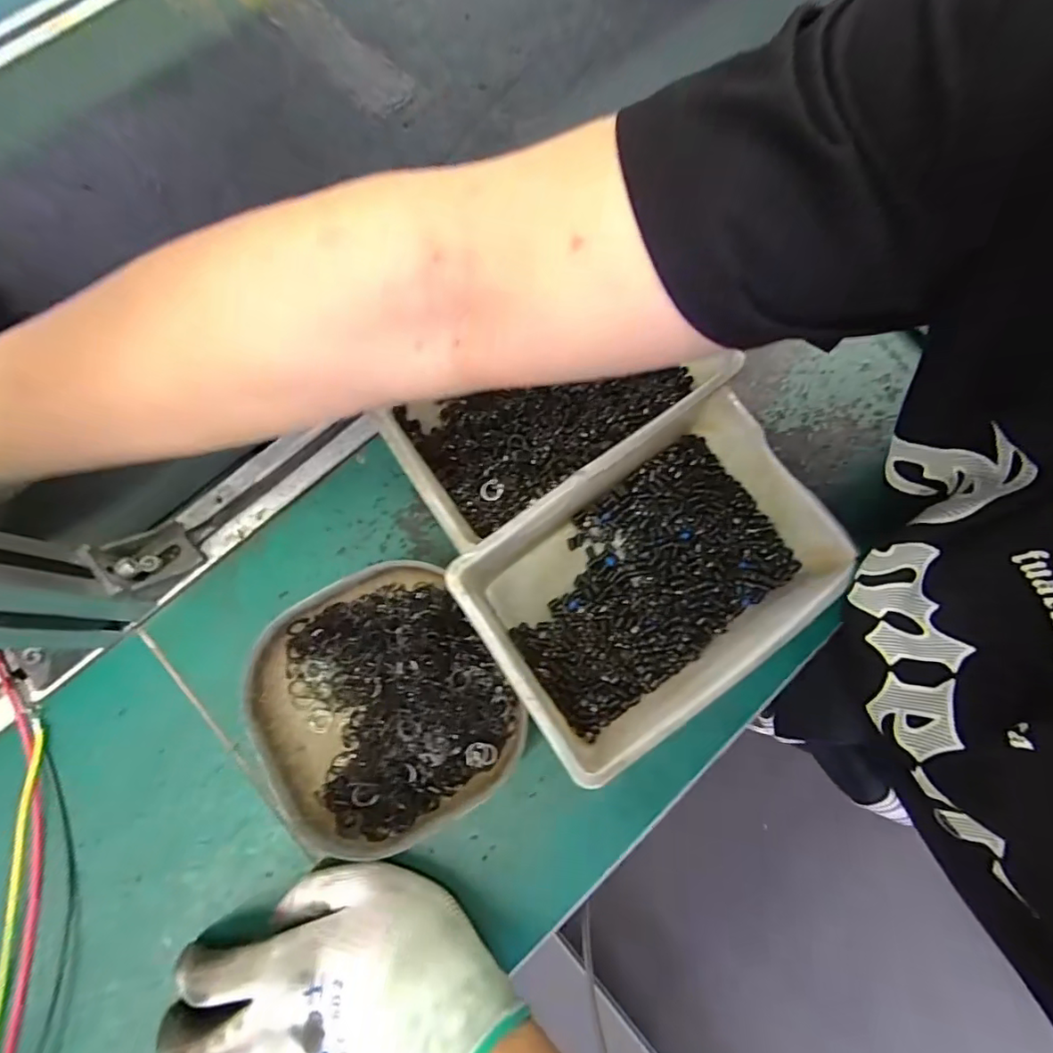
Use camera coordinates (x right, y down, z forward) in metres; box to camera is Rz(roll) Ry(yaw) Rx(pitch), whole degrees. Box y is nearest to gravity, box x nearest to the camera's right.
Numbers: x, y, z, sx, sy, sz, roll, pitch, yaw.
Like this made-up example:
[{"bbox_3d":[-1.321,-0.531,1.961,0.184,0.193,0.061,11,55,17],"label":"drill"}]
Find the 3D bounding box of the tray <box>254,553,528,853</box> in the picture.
[{"bbox_3d":[-0.084,0.103,0.315,0.133,0.032,0.141,-28,78,-7],"label":"tray"}]

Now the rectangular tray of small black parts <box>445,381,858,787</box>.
[{"bbox_3d":[0.074,0.026,0.317,0.203,0.047,0.141,-35,79,-8],"label":"rectangular tray of small black parts"}]

